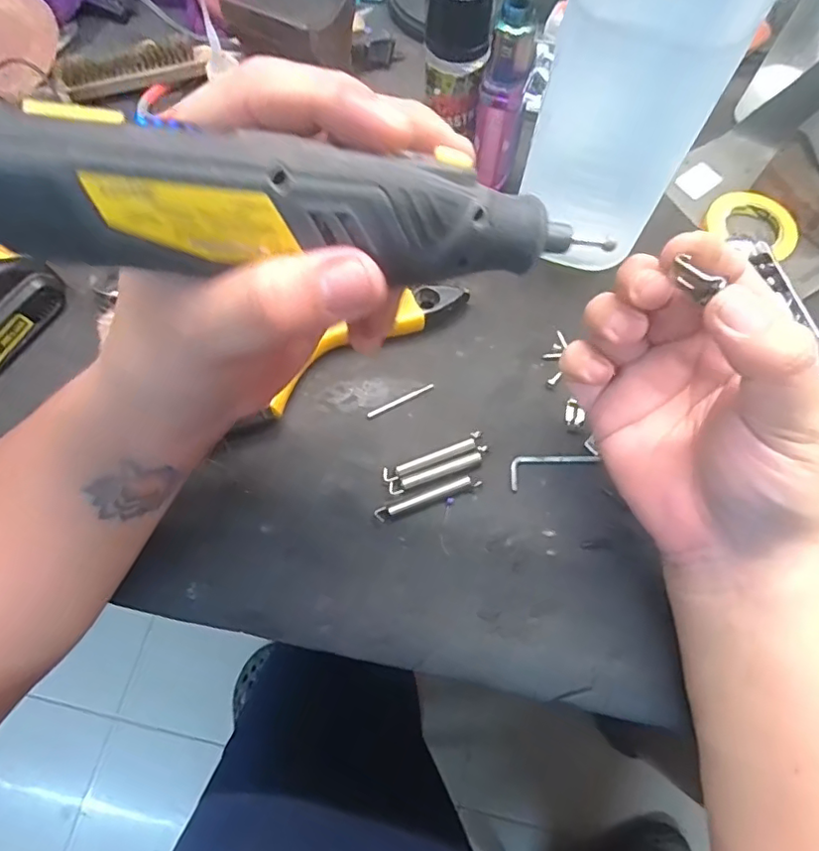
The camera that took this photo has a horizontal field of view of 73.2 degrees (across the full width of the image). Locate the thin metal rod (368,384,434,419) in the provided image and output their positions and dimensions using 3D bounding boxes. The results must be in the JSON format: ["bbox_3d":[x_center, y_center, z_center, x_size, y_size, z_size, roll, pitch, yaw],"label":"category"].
[{"bbox_3d":[-0.005,-0.016,0.340,0.045,0.004,0.004,-27,74,-9],"label":"thin metal rod"}]

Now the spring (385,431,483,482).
[{"bbox_3d":[0.015,0.019,0.326,0.063,0.007,0.009,-22,71,-9],"label":"spring"}]

